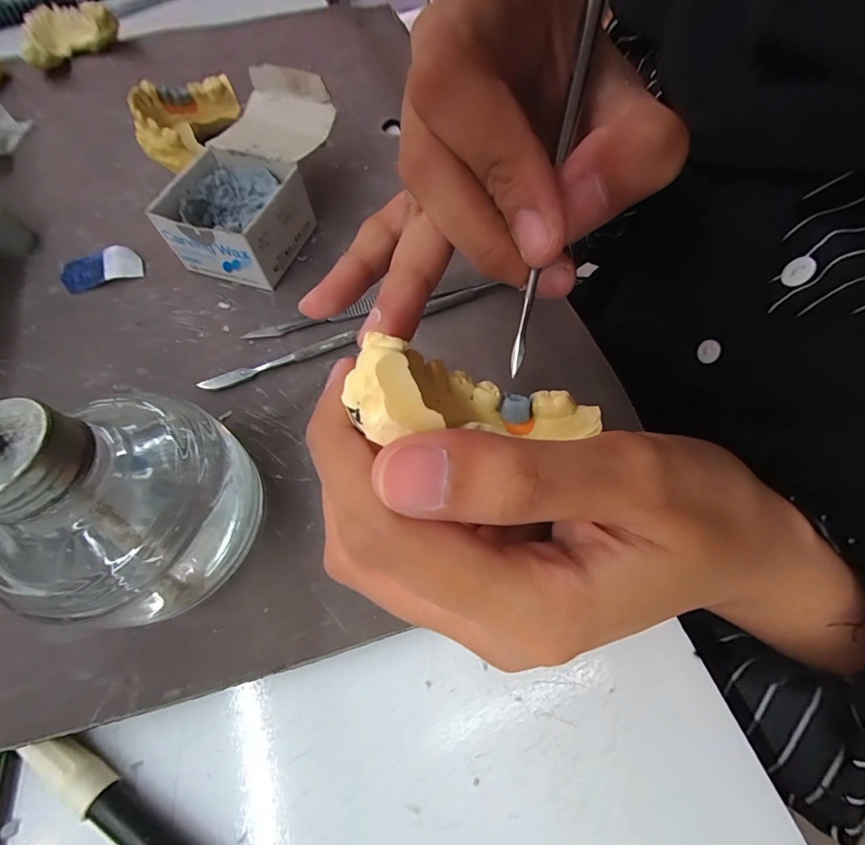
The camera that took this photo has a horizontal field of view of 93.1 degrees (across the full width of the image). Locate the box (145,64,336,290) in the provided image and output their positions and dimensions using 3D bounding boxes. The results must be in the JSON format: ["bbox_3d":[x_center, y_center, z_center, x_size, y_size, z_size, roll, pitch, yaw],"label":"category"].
[{"bbox_3d":[-0.093,-0.127,0.218,0.060,0.045,0.110,19,67,10],"label":"box"}]

